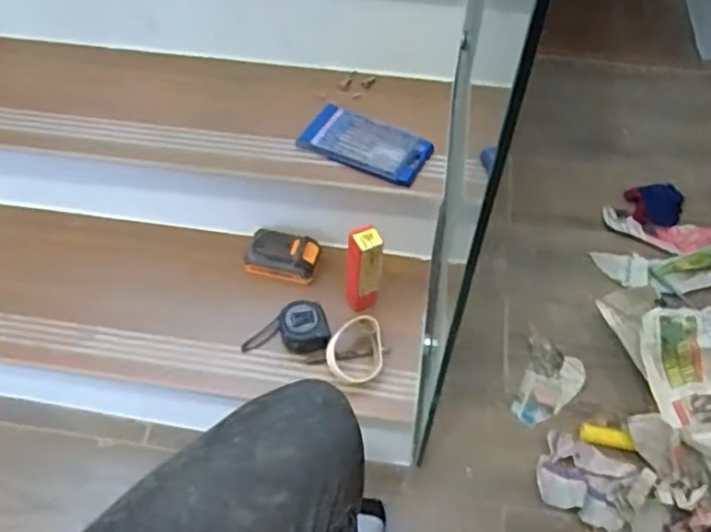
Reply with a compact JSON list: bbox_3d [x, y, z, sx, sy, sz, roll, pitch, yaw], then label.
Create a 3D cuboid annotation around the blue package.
[{"bbox_3d":[0.011,-0.183,0.978,0.186,0.032,0.095,25,57,18],"label":"blue package"}]

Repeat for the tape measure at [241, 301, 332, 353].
[{"bbox_3d":[-0.108,0.092,0.975,0.130,0.041,0.086,-10,53,-8],"label":"tape measure"}]

